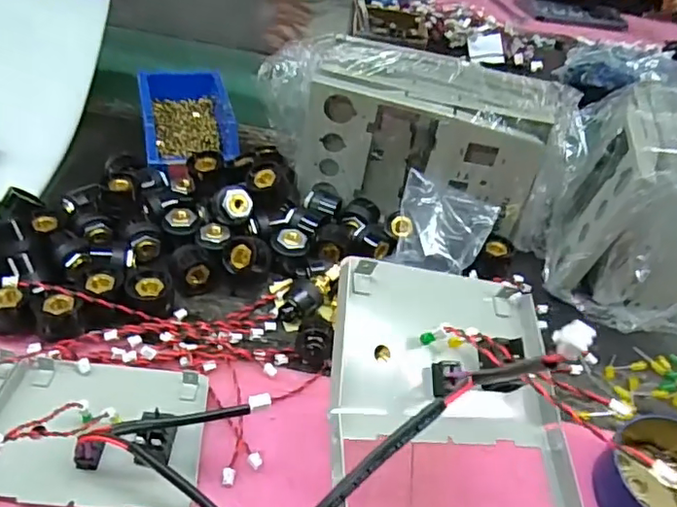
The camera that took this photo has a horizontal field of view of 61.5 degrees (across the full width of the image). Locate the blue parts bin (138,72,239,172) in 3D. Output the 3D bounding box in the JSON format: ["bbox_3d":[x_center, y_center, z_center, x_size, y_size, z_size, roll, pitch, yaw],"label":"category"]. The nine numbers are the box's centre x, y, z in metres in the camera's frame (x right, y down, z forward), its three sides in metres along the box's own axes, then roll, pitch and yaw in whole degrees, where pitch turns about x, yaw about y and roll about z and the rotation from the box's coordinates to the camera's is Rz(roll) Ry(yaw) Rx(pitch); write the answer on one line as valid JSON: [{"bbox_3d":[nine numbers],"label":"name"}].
[{"bbox_3d":[-0.179,-0.161,0.672,0.096,0.055,0.157,-6,42,-18],"label":"blue parts bin"}]

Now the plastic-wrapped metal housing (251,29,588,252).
[{"bbox_3d":[0.093,-0.126,0.620,0.313,0.138,0.161,19,41,12],"label":"plastic-wrapped metal housing"}]

